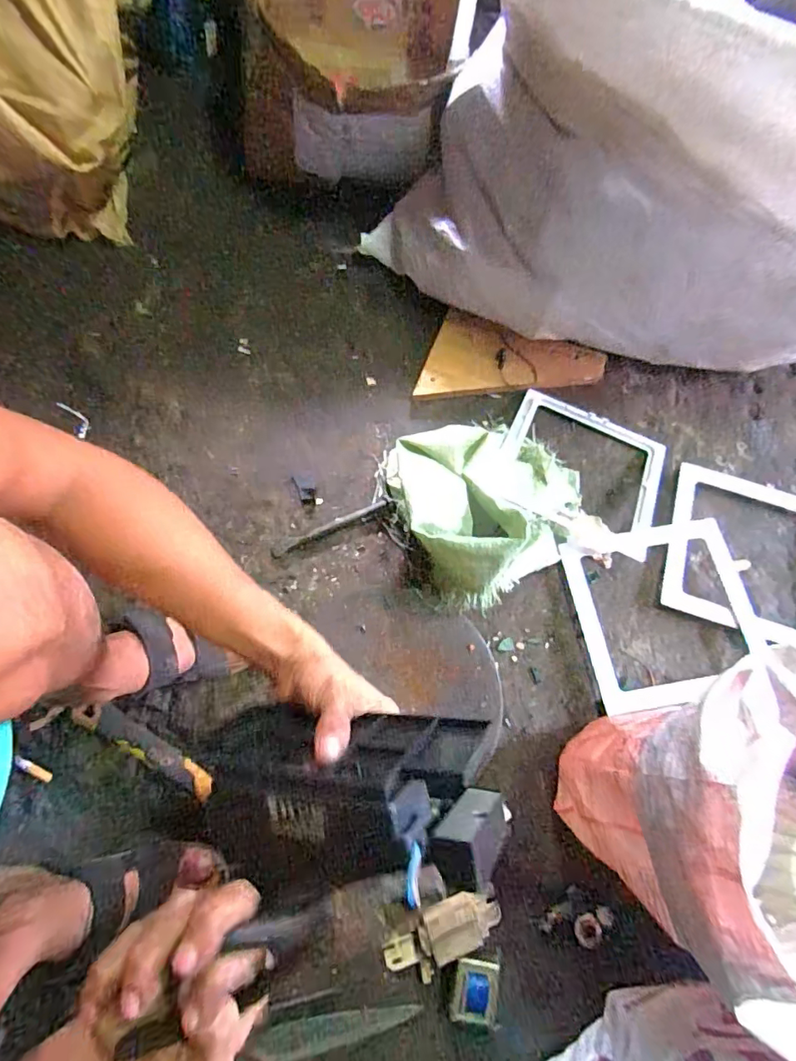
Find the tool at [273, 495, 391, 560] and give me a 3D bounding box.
[{"bbox_3d":[-0.087,-0.005,0.685,0.169,0.018,0.012,-25,73,-11],"label":"tool"}]

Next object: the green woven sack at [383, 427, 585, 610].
[{"bbox_3d":[0.131,-0.033,0.645,0.241,0.114,0.213,-14,72,-8],"label":"green woven sack"}]

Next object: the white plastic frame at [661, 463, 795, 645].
[{"bbox_3d":[0.474,0.034,0.682,0.230,0.011,0.215,18,68,2],"label":"white plastic frame"}]

